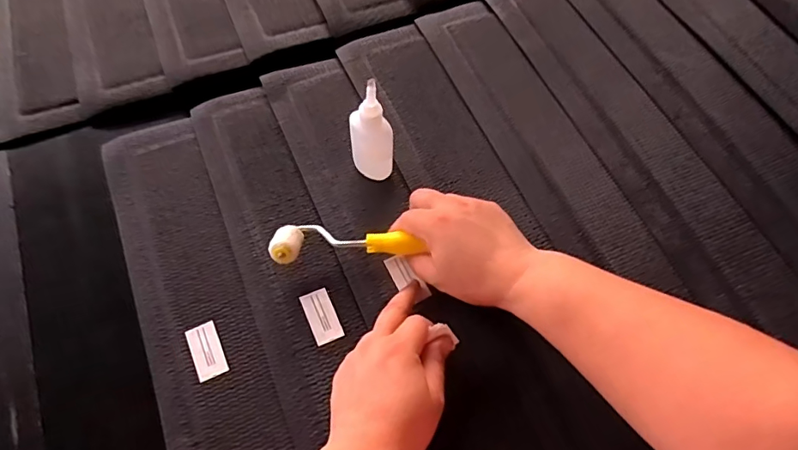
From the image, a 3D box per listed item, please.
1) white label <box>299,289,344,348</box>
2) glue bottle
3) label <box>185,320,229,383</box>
[{"bbox_3d":[-0.070,0.083,0.458,0.026,0.004,0.049,-21,67,-15],"label":"white label"},{"bbox_3d":[-0.026,-0.082,0.467,0.038,0.116,0.030,-9,64,-6],"label":"glue bottle"},{"bbox_3d":[-0.171,0.112,0.447,0.025,0.004,0.051,-19,64,-21],"label":"label"}]

